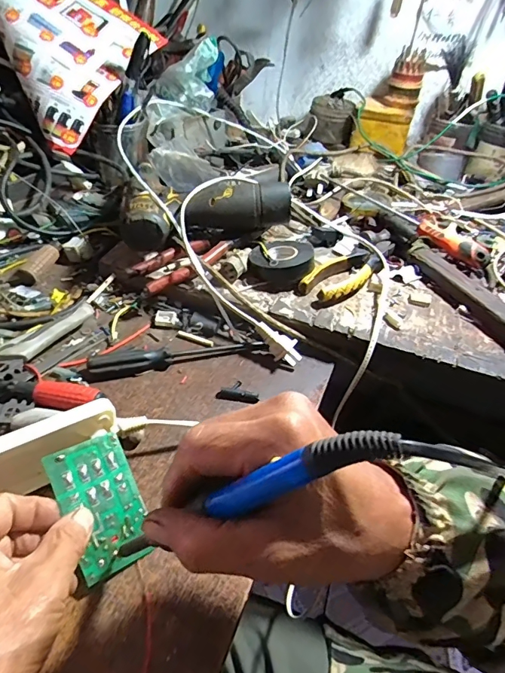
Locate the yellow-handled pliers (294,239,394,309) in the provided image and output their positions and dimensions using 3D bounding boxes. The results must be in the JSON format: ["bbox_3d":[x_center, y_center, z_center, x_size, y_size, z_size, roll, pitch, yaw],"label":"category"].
[{"bbox_3d":[0.122,-0.085,0.520,0.054,0.021,0.171,34,49,26],"label":"yellow-handled pliers"}]

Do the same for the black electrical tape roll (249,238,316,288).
[{"bbox_3d":[0.035,-0.090,0.502,0.072,0.035,0.069,3,43,-3],"label":"black electrical tape roll"}]

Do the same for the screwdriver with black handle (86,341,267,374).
[{"bbox_3d":[-0.069,0.017,0.424,0.169,0.023,0.020,-11,46,-18],"label":"screwdriver with black handle"}]

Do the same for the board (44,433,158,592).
[{"bbox_3d":[-0.101,0.112,0.291,0.050,0.004,0.086,-16,72,-39],"label":"board"}]

